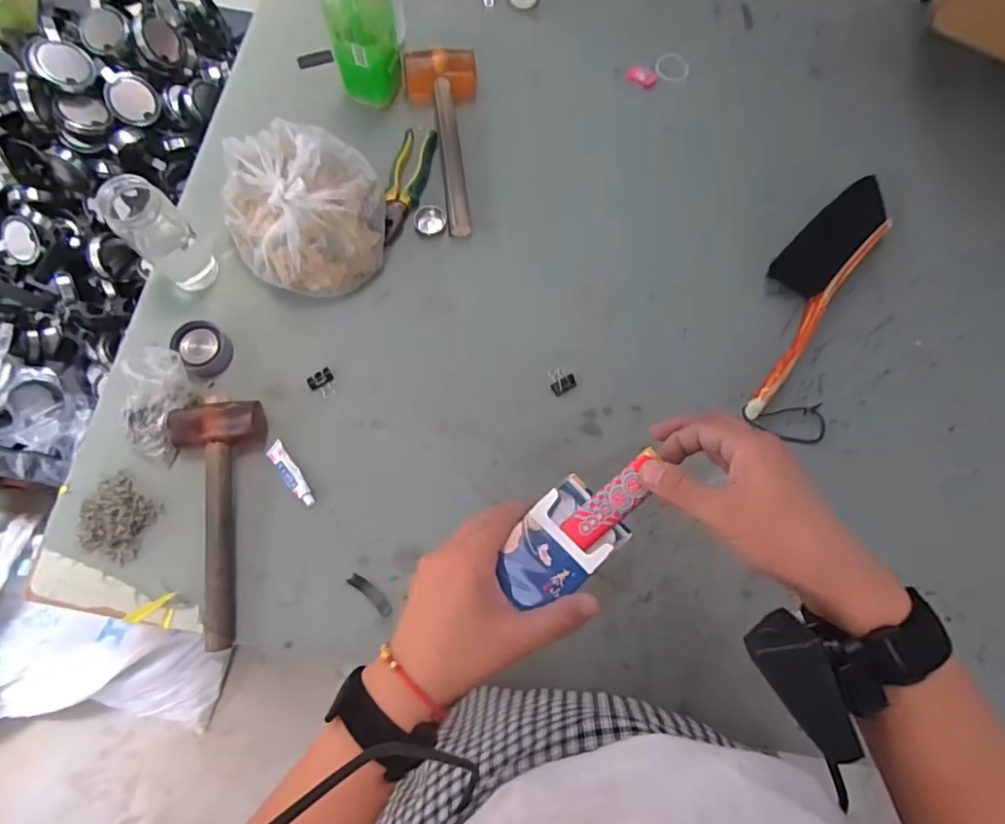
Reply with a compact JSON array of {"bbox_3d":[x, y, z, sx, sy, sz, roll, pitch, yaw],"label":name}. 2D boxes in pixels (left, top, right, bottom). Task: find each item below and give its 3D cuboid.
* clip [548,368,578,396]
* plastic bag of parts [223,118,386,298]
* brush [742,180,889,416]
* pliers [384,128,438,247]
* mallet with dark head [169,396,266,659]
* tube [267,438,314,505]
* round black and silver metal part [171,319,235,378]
[{"bbox_3d":[0.079,-0.044,0.733,0.034,0.011,0.036,-26,77,-9],"label":"clip"},{"bbox_3d":[-0.267,-0.278,0.740,0.209,0.099,0.231,-17,76,-7],"label":"plastic bag of parts"},{"bbox_3d":[0.429,-0.176,0.775,0.100,0.035,0.422,37,76,8],"label":"brush"},{"bbox_3d":[-0.142,-0.332,0.791,0.054,0.025,0.197,12,74,1],"label":"pliers"},{"bbox_3d":[-0.344,0.130,0.644,0.101,0.054,0.294,-1,74,-3],"label":"mallet with dark head"},{"bbox_3d":[-0.265,0.078,0.681,0.023,0.008,0.092,-36,79,-11],"label":"tube"},{"bbox_3d":[-0.391,-0.083,0.714,0.066,0.032,0.069,-35,78,-11],"label":"round black and silver metal part"}]

